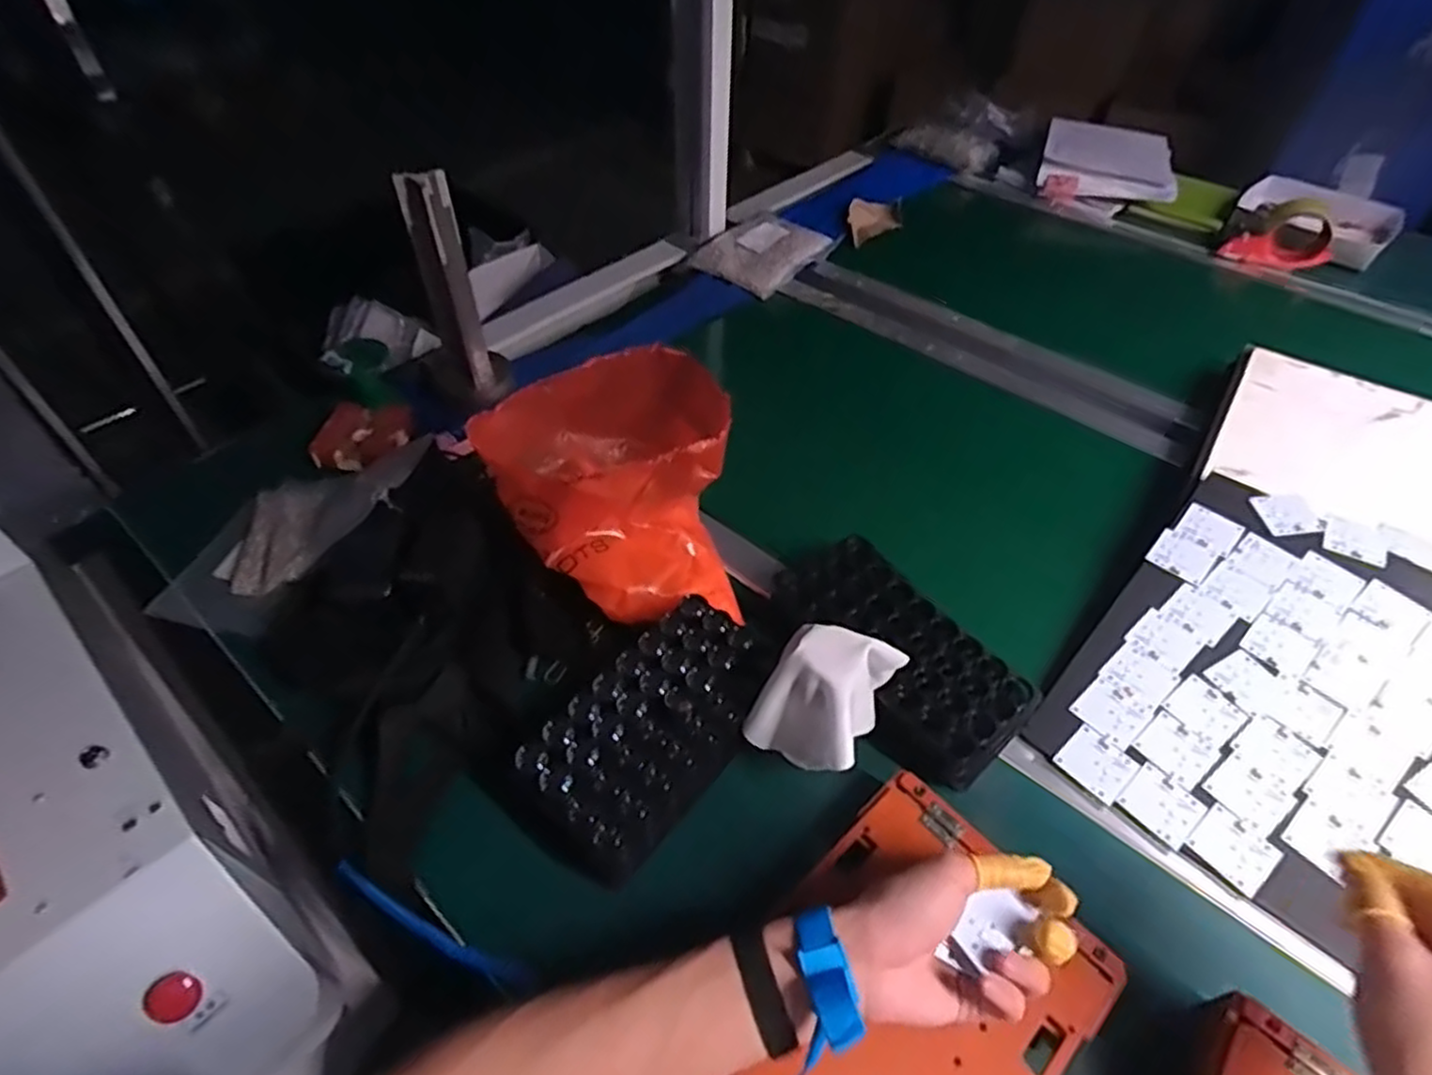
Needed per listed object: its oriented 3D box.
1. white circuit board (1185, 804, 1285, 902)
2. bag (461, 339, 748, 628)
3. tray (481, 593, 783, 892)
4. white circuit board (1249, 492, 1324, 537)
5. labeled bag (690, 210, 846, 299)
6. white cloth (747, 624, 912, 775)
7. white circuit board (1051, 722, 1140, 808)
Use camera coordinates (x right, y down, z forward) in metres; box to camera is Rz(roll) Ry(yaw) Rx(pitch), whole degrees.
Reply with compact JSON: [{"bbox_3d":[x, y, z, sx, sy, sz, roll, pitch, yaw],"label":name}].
[{"bbox_3d":[0.370,0.223,0.513,0.046,0.004,0.047,-36,56,-18],"label":"white circuit board"},{"bbox_3d":[-0.081,-0.037,0.596,0.177,0.167,0.181,-19,51,-18],"label":"bag"},{"bbox_3d":[-0.056,0.139,0.531,0.126,0.067,0.203,33,55,25],"label":"tray"},{"bbox_3d":[0.539,-0.022,0.676,0.053,0.004,0.048,-5,52,1],"label":"white circuit board"},{"bbox_3d":[0.067,-0.432,1.087,0.157,0.044,0.181,34,56,26],"label":"labeled bag"},{"bbox_3d":[0.082,0.115,0.522,0.078,0.106,0.104,30,54,23],"label":"white cloth"},{"bbox_3d":[0.294,0.174,0.554,0.044,0.004,0.048,-39,60,-19],"label":"white circuit board"}]

